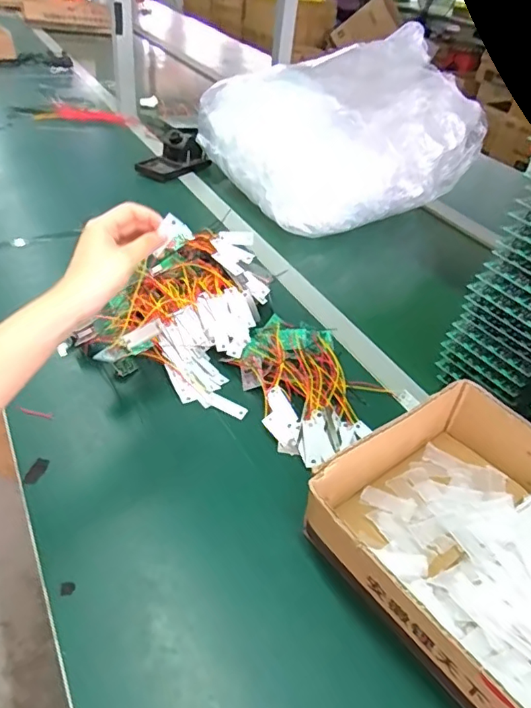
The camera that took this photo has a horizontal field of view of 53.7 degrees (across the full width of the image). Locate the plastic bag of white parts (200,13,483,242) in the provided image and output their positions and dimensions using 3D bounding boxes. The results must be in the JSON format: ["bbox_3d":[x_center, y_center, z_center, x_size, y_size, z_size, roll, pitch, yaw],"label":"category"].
[{"bbox_3d":[0.149,-0.423,0.961,0.434,0.216,0.349,-16,44,-27],"label":"plastic bag of white parts"}]

